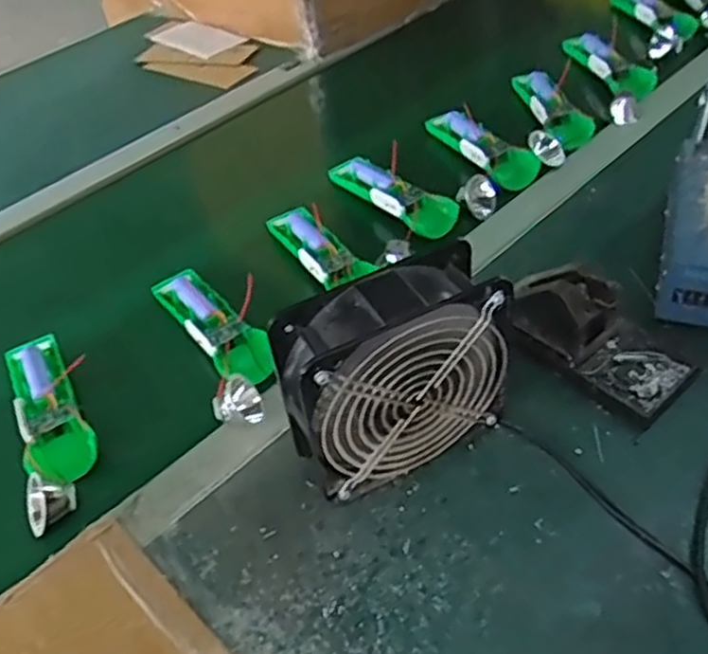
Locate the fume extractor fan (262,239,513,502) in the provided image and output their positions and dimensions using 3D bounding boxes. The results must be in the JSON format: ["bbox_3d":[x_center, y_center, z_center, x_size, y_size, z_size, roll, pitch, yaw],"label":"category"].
[{"bbox_3d":[0.026,0.037,0.511,0.144,0.157,0.060,-23,47,-16],"label":"fume extractor fan"}]

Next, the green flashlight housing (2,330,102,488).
[{"bbox_3d":[-0.255,0.064,0.613,0.052,0.024,0.161,-26,47,-18],"label":"green flashlight housing"}]

